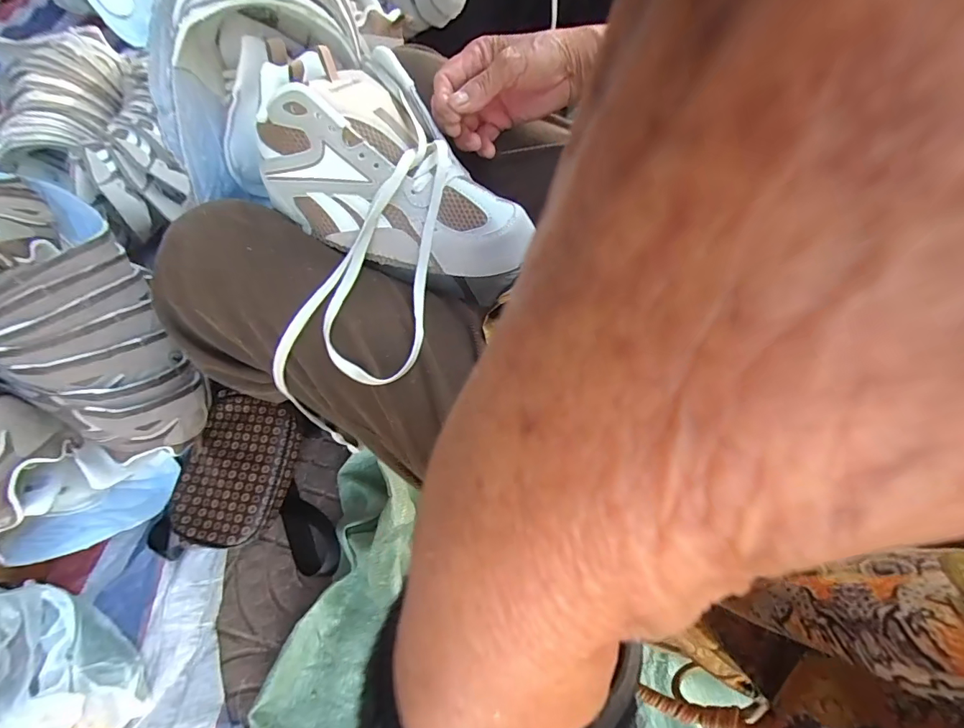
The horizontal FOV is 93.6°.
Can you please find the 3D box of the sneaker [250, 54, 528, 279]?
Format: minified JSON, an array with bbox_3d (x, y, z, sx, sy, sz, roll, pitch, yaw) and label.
[{"bbox_3d":[-0.074,-0.154,0.351,0.237,0.083,0.138,37,70,14],"label":"sneaker"}]

